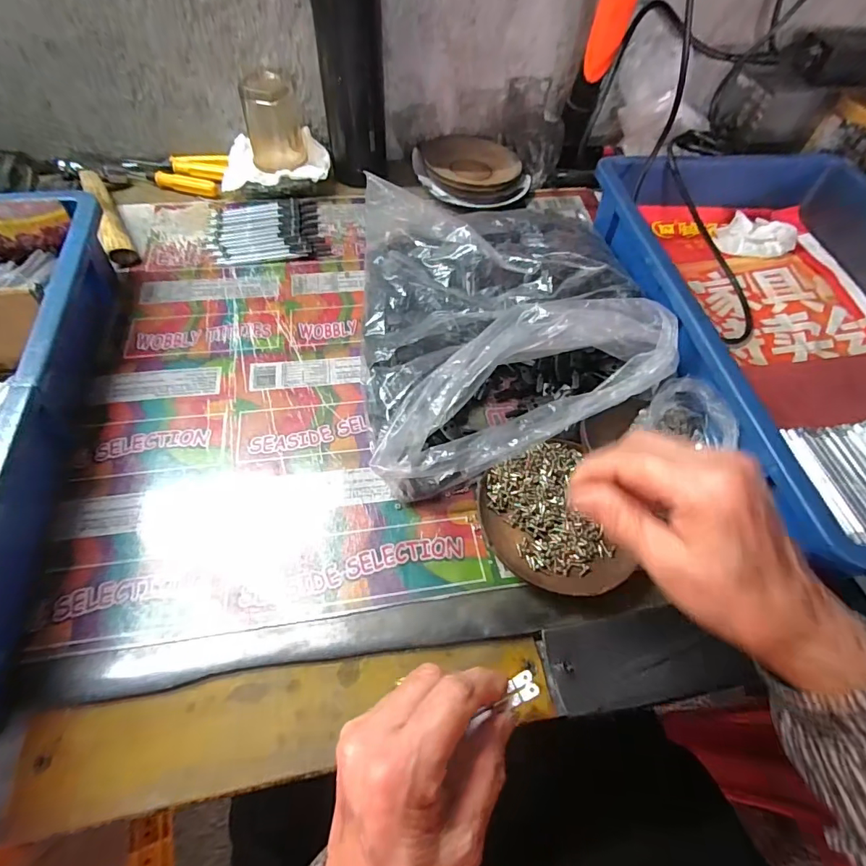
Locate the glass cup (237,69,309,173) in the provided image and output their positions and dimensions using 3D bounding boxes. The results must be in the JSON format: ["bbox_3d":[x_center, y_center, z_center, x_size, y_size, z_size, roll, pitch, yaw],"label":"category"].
[{"bbox_3d":[-0.174,-0.337,0.508,0.057,0.089,0.061,-11,60,-10],"label":"glass cup"}]

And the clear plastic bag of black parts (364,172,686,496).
[{"bbox_3d":[0.061,-0.106,0.400,0.246,0.067,0.302,-7,60,-8],"label":"clear plastic bag of black parts"}]

